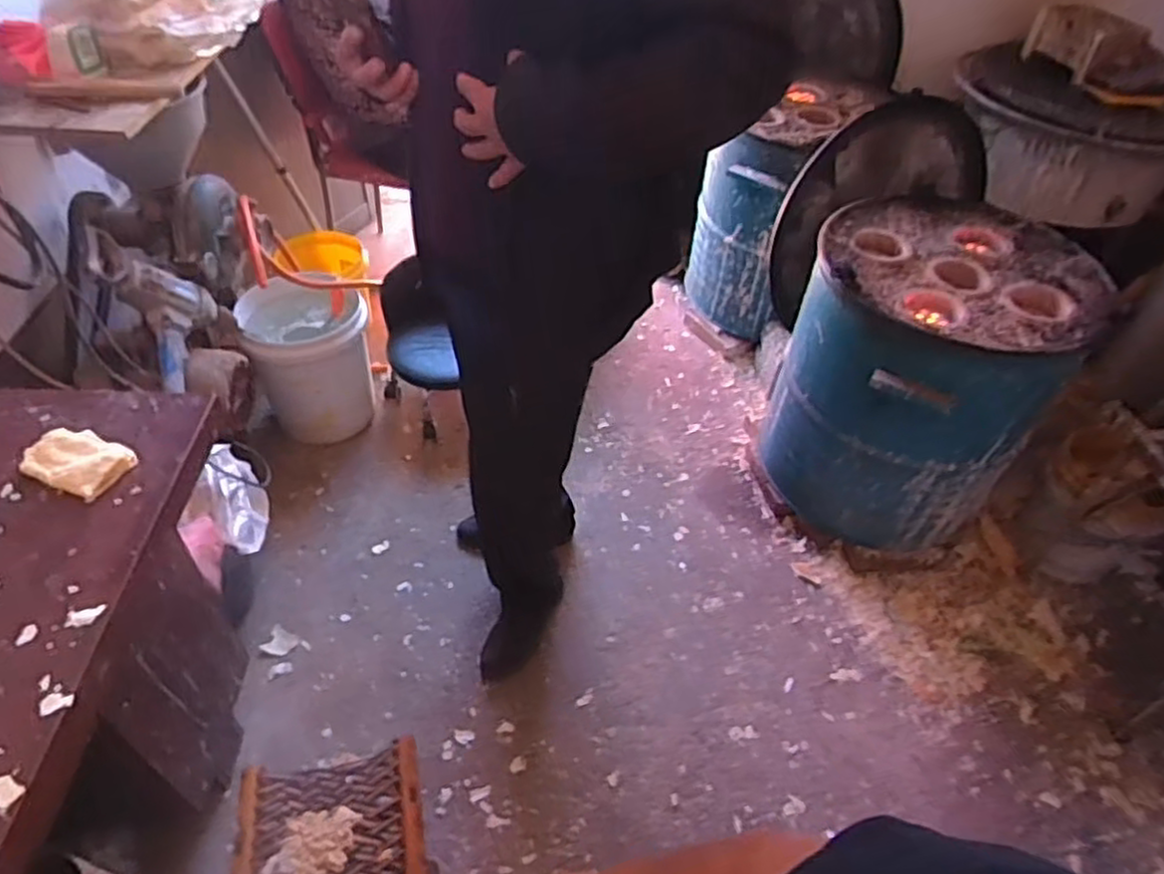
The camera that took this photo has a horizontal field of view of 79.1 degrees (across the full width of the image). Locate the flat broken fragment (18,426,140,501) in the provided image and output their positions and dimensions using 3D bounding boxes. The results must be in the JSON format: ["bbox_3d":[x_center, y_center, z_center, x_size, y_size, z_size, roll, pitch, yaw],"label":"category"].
[{"bbox_3d":[-0.617,0.029,0.863,0.121,0.020,0.081,17,47,12],"label":"flat broken fragment"}]

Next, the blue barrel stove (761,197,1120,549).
[{"bbox_3d":[0.782,-0.150,1.695,0.553,0.631,0.599,2,45,-2],"label":"blue barrel stove"}]

